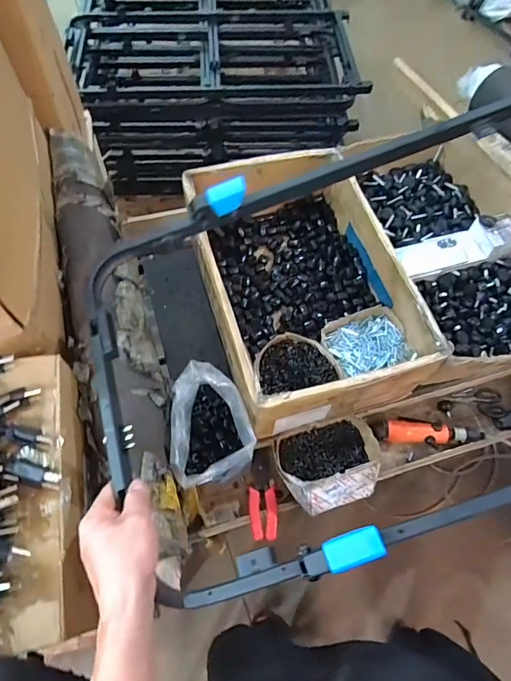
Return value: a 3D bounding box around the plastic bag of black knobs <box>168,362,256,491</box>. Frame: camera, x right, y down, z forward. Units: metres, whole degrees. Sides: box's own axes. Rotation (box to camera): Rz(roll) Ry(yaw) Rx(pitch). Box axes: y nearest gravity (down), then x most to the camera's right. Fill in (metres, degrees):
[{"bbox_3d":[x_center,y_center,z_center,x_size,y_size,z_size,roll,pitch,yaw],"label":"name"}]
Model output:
[{"bbox_3d":[-0.080,0.142,0.729,0.125,0.110,0.174,-15,64,-11],"label":"plastic bag of black knobs"}]

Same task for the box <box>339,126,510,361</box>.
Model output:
[{"bbox_3d":[0.441,-0.221,0.949,0.290,0.154,0.571,-18,65,-12],"label":"box"}]

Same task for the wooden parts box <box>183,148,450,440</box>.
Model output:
[{"bbox_3d":[0.080,-0.122,0.874,0.350,0.167,0.534,-16,64,-11],"label":"wooden parts box"}]

